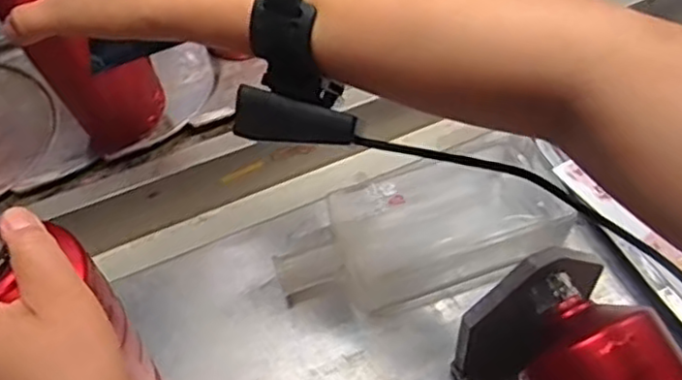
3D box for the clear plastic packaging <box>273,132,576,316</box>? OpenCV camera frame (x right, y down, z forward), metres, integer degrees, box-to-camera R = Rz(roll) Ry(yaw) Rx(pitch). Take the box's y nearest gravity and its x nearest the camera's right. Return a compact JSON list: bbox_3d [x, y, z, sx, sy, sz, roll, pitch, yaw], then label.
[{"bbox_3d":[0.059,0.032,0.523,0.214,0.059,0.093,-17,57,-9],"label":"clear plastic packaging"}]

